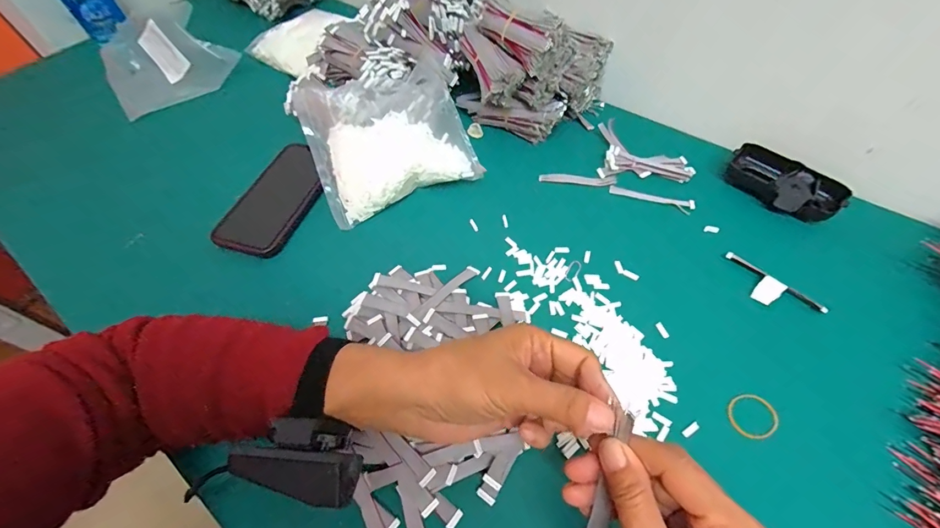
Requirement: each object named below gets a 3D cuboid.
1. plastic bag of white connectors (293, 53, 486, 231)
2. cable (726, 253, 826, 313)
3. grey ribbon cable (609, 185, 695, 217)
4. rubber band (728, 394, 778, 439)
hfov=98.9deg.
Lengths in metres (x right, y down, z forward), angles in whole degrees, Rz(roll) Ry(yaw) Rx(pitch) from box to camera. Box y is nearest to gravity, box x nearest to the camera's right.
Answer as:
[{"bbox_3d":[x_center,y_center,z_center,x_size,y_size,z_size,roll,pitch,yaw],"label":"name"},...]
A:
[{"bbox_3d":[-0.095,-0.146,0.450,0.168,0.050,0.173,-21,79,-9],"label":"plastic bag of white connectors"},{"bbox_3d":[0.273,0.023,0.368,0.030,0.007,0.087,-38,62,-21],"label":"cable"},{"bbox_3d":[0.199,-0.072,0.441,0.088,0.004,0.018,18,58,14],"label":"grey ribbon cable"},{"bbox_3d":[0.219,0.119,0.312,0.035,0.005,0.033,-4,60,6],"label":"rubber band"}]

